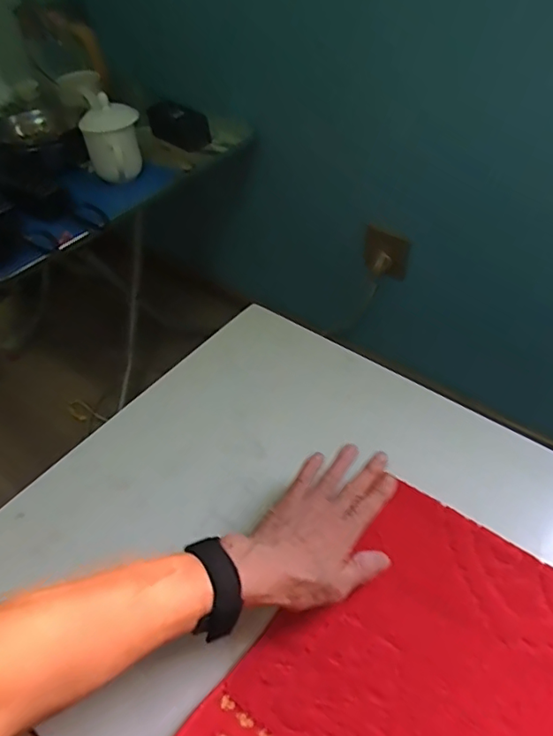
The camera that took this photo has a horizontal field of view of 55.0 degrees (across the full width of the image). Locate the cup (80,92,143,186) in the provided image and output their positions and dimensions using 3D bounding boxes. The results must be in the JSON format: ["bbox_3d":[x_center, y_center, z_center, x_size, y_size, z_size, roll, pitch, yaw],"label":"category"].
[{"bbox_3d":[-0.267,-0.373,0.870,0.089,0.115,0.094,-3,46,4],"label":"cup"}]

